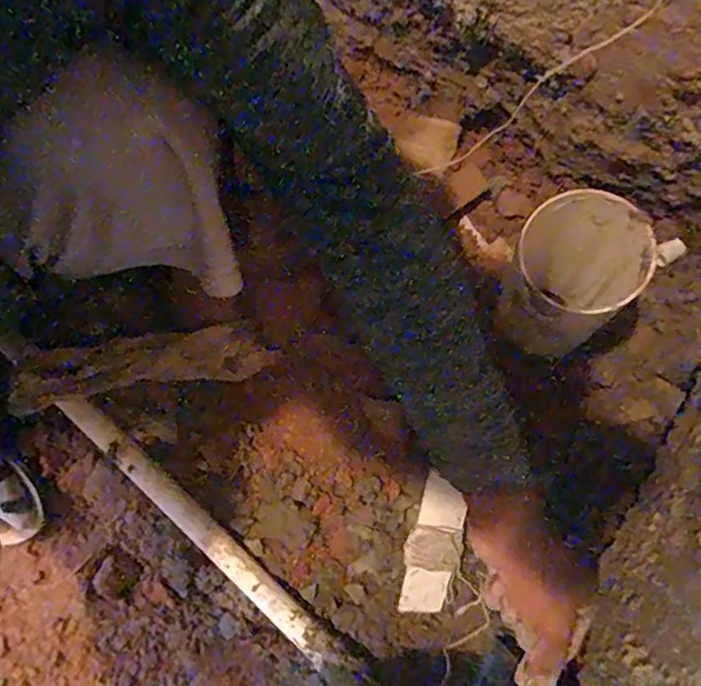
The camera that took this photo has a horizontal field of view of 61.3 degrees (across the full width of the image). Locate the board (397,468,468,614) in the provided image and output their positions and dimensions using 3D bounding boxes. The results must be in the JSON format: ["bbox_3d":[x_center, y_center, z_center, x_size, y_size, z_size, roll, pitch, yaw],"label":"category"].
[{"bbox_3d":[0.077,0.190,0.552,0.050,0.015,0.129,9,98,2],"label":"board"}]

